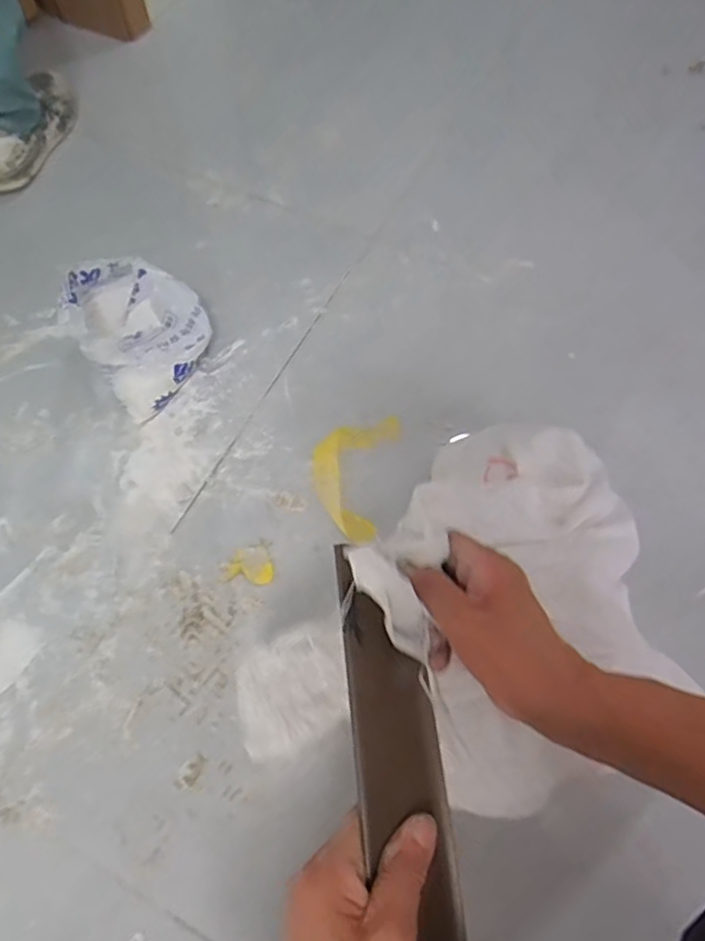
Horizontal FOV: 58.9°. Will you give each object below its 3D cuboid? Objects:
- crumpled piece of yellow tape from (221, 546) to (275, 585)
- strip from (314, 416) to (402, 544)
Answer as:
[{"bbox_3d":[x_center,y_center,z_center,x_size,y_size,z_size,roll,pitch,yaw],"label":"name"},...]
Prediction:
[{"bbox_3d":[-0.110,0.101,0.672,0.053,0.004,0.042,6,63,5],"label":"crumpled piece of yellow tape"},{"bbox_3d":[-0.005,0.002,0.712,0.091,0.015,0.154,12,63,8],"label":"strip"}]

